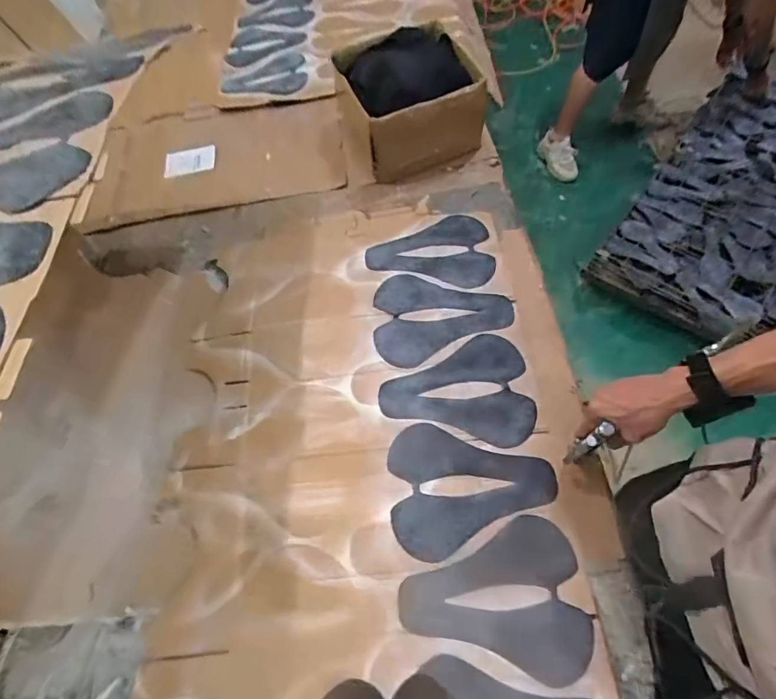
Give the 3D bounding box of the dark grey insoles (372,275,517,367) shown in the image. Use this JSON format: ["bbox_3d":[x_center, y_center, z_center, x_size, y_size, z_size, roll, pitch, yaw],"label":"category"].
[{"bbox_3d":[0.088,-0.074,0.776,0.241,0.010,0.171,-16,63,-5],"label":"dark grey insoles"}]

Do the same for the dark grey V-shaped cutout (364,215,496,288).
[{"bbox_3d":[0.093,-0.208,0.859,0.241,0.012,0.183,13,55,16],"label":"dark grey V-shaped cutout"}]

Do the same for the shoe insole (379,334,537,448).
[{"bbox_3d":[0.123,0.050,0.718,0.237,0.007,0.177,13,66,12],"label":"shoe insole"}]

